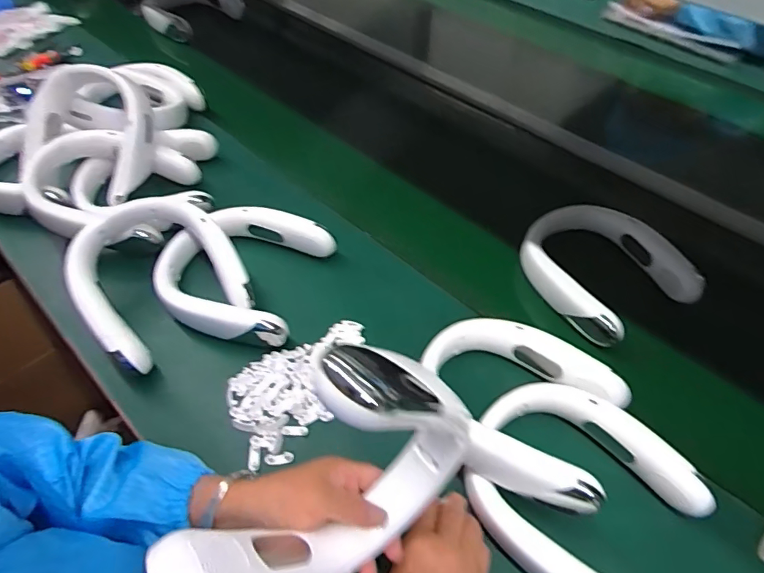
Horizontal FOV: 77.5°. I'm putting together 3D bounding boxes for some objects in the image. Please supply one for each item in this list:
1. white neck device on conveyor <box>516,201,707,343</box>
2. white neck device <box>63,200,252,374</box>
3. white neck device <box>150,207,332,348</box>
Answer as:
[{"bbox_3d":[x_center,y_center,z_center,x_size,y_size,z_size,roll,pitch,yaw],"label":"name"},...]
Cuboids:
[{"bbox_3d":[0.308,-0.035,0.687,0.208,0.059,0.219,-24,57,-17],"label":"white neck device on conveyor"},{"bbox_3d":[-0.267,-0.017,0.585,0.201,0.067,0.196,-36,79,-27],"label":"white neck device"},{"bbox_3d":[-0.182,-0.024,0.619,0.186,0.052,0.190,15,55,10],"label":"white neck device"}]

